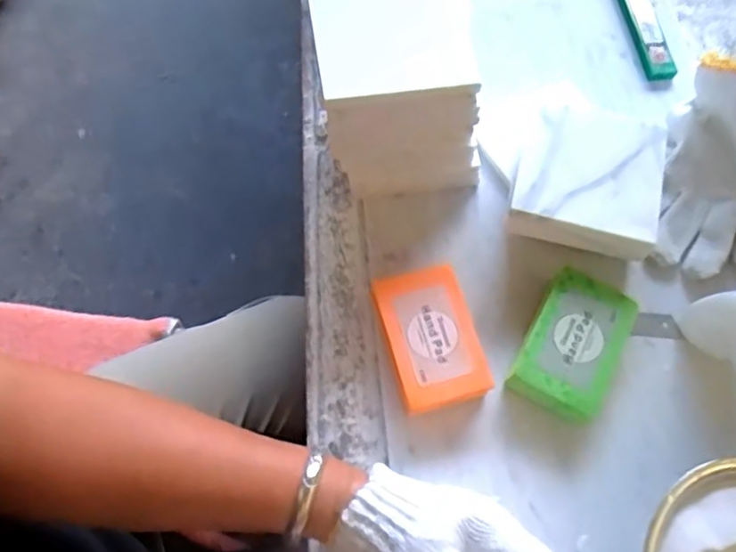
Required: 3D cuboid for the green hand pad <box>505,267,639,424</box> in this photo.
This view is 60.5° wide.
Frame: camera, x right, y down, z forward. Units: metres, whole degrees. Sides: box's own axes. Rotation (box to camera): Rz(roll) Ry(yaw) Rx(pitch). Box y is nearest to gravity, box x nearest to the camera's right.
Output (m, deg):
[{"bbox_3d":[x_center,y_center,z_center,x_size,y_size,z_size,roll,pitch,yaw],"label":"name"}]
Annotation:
[{"bbox_3d":[0.143,0.050,0.449,0.062,0.036,0.097,26,71,8],"label":"green hand pad"}]

